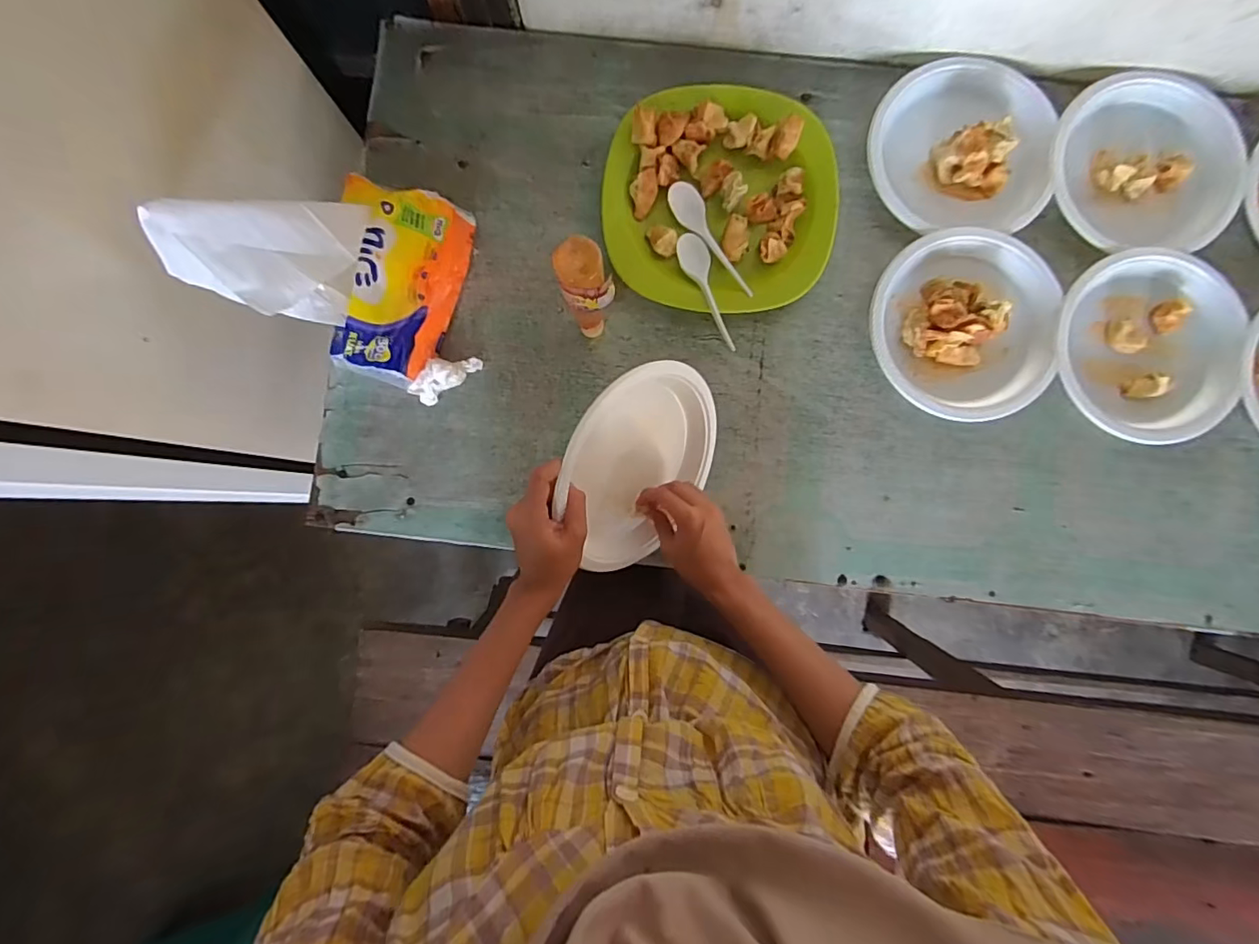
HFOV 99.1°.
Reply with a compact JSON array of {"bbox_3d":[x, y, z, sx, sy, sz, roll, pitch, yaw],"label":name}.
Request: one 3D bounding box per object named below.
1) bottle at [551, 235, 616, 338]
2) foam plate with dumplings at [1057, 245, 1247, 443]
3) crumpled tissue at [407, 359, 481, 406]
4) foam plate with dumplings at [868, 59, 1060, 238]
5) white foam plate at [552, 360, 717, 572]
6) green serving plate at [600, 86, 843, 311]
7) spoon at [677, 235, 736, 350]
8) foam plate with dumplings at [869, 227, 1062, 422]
[{"bbox_3d":[-0.039,-0.165,0.516,0.043,0.165,0.042,0,86,0],"label":"bottle"},{"bbox_3d":[0.561,-0.140,0.580,0.196,0.032,0.207,0,86,0],"label":"foam plate with dumplings"},{"bbox_3d":[-0.202,-0.106,0.585,0.077,0.026,0.030,-38,87,-2],"label":"crumpled tissue"},{"bbox_3d":[0.368,-0.364,0.588,0.191,0.032,0.196,0,86,0],"label":"foam plate with dumplings"},{"bbox_3d":[0.007,-0.012,0.506,0.028,0.180,0.193,28,73,37],"label":"white foam plate"},{"bbox_3d":[0.098,-0.300,0.590,0.242,0.035,0.241,1,86,1],"label":"green serving plate"},{"bbox_3d":[0.084,-0.193,0.575,0.033,0.017,0.149,-14,68,0],"label":"spoon"},{"bbox_3d":[0.359,-0.159,0.576,0.189,0.033,0.197,0,86,0],"label":"foam plate with dumplings"}]

